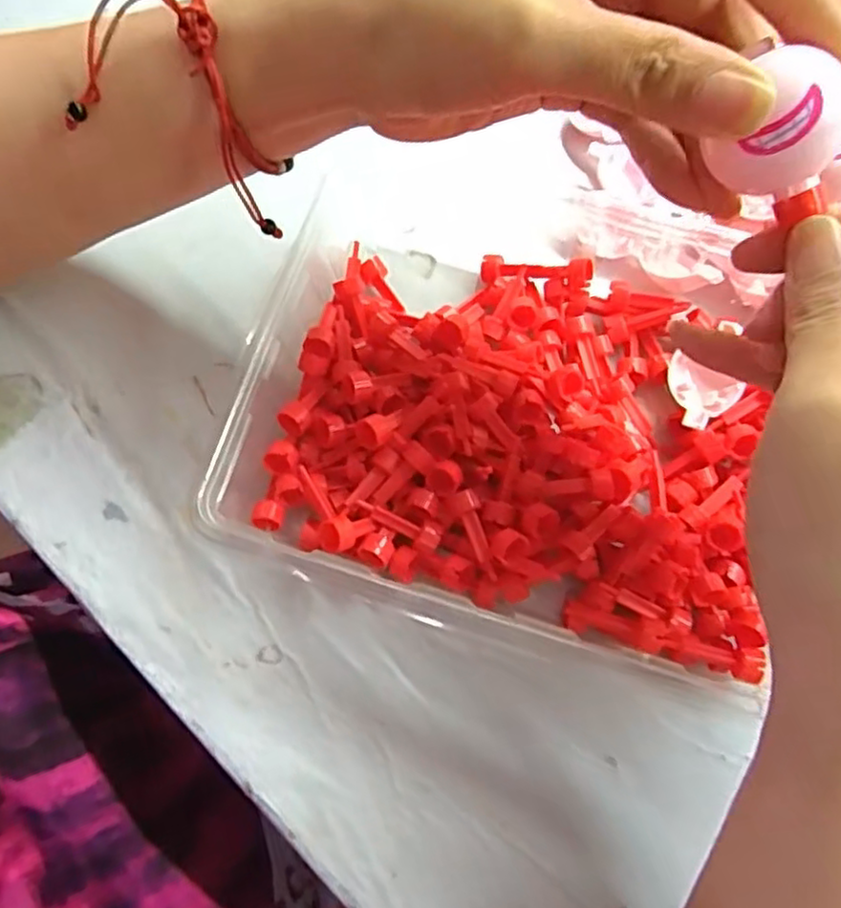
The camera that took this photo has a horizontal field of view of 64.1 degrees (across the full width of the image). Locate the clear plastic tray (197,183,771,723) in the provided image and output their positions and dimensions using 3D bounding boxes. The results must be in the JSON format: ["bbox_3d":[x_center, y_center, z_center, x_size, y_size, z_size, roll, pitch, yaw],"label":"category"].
[{"bbox_3d":[0.036,-0.009,0.260,0.199,0.046,0.152,17,73,5],"label":"clear plastic tray"}]

